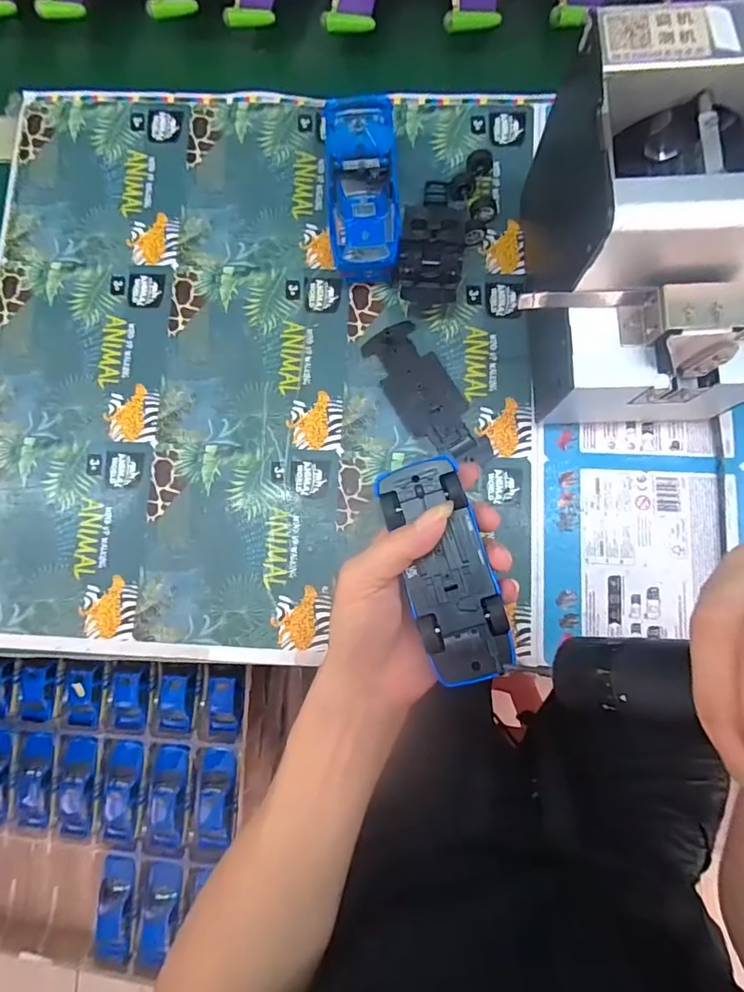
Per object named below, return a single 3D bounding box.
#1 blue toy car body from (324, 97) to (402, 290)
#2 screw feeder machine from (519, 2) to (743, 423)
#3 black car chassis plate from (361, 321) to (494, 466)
[{"bbox_3d":[-0.007,-0.227,0.379,0.051,0.029,0.133,-3,81,2],"label":"blue toy car body"},{"bbox_3d":[0.174,-0.147,0.306,0.138,0.143,0.172,0,82,2],"label":"screw feeder machine"},{"bbox_3d":[0.041,-0.074,0.373,0.048,0.007,0.122,-31,81,-3],"label":"black car chassis plate"}]

